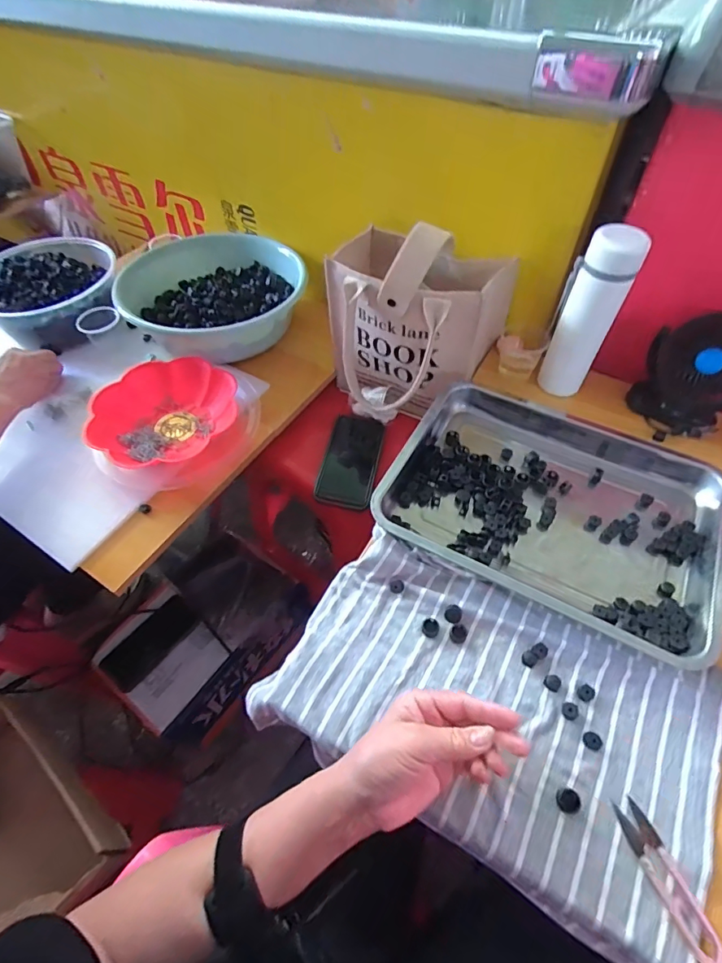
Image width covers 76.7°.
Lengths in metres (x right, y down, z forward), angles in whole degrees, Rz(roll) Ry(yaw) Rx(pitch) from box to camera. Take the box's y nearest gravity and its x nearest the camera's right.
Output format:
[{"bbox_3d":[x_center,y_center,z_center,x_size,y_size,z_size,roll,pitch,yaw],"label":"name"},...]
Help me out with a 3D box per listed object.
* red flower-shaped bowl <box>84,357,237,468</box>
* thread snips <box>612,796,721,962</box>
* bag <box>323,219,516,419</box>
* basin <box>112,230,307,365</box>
[{"bbox_3d":[-0.283,-0.097,0.659,0.193,0.057,0.164,-36,61,-20],"label":"red flower-shaped bowl"},{"bbox_3d":[0.228,0.296,0.336,0.023,0.009,0.100,-17,56,-9],"label":"thread snips"},{"bbox_3d":[0.060,-0.229,0.649,0.225,0.231,0.216,31,62,22],"label":"bag"},{"bbox_3d":[-0.245,-0.311,0.774,0.261,0.083,0.272,-1,55,2],"label":"basin"}]

